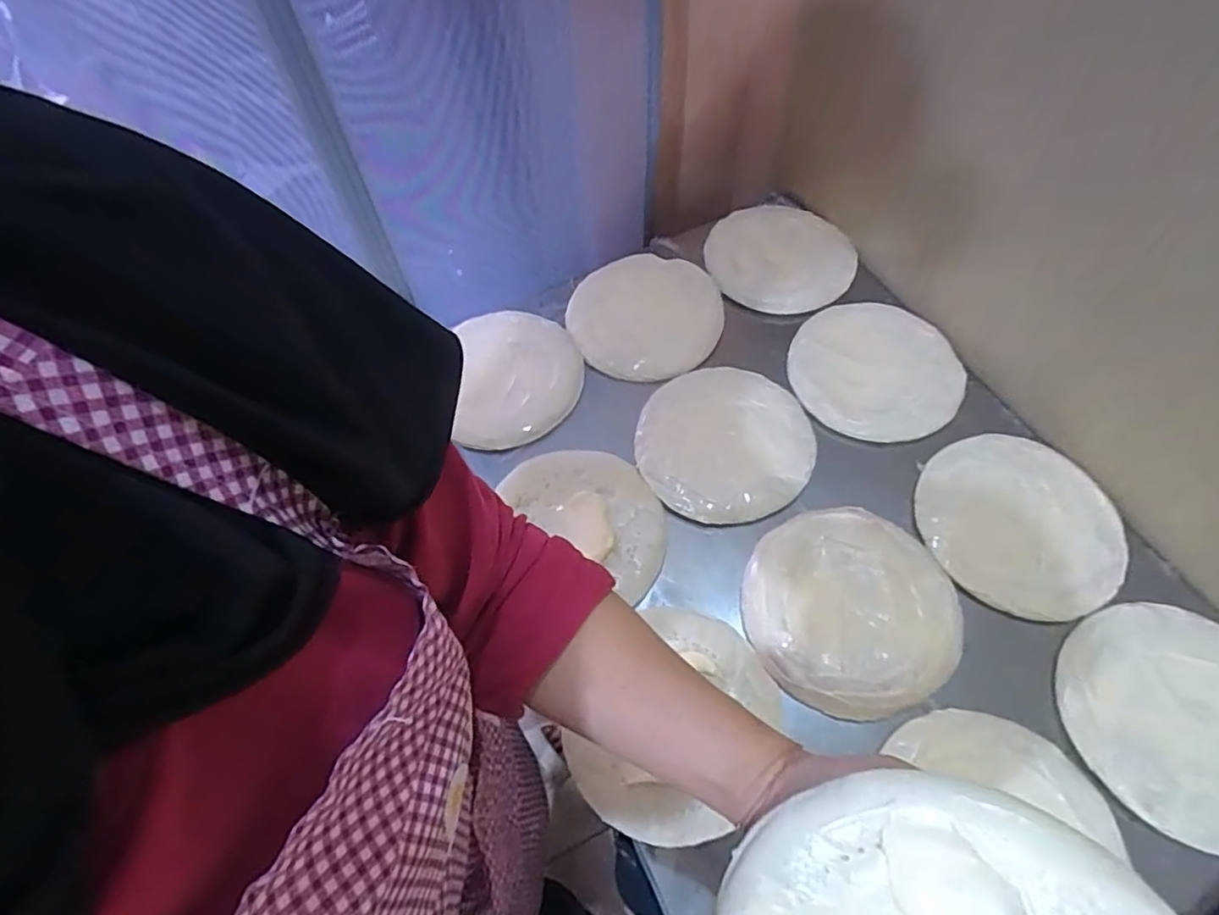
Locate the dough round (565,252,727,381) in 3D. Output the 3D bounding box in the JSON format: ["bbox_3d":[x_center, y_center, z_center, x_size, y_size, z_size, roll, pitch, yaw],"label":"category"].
[{"bbox_3d":[0.046,-0.189,0.833,0.197,0.020,0.190,-1,62,2],"label":"dough round"}]

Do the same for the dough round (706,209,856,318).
[{"bbox_3d":[0.230,-0.277,0.850,0.190,0.022,0.171,11,63,9],"label":"dough round"}]

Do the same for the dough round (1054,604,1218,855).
[{"bbox_3d":[0.518,0.233,0.554,0.210,0.011,0.195,-1,62,2],"label":"dough round"}]

